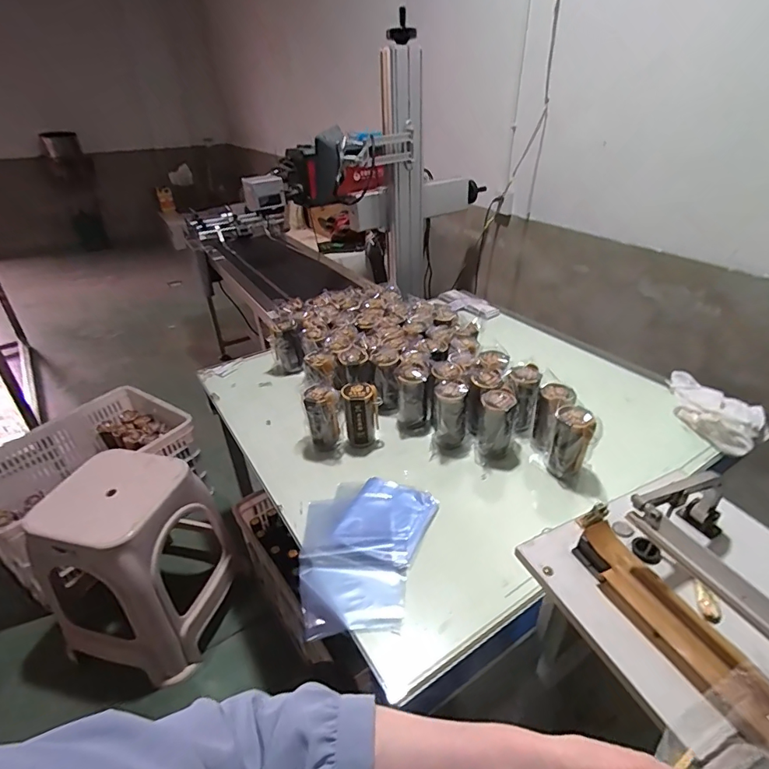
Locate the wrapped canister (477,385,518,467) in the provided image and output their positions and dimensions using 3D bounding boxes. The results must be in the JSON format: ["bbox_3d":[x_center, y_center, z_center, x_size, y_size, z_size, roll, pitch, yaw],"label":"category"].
[{"bbox_3d":[0.230,0.087,0.943,0.067,0.139,0.089,22,40,31],"label":"wrapped canister"}]

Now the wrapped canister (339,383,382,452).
[{"bbox_3d":[-0.048,0.069,0.984,0.079,0.134,0.061,-5,33,-6],"label":"wrapped canister"}]

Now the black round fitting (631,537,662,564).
[{"bbox_3d":[0.330,0.209,0.574,0.020,0.016,0.037,-14,35,-18],"label":"black round fitting"}]

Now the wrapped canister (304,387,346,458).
[{"bbox_3d":[-0.130,0.076,0.973,0.074,0.137,0.078,-8,34,-10],"label":"wrapped canister"}]

